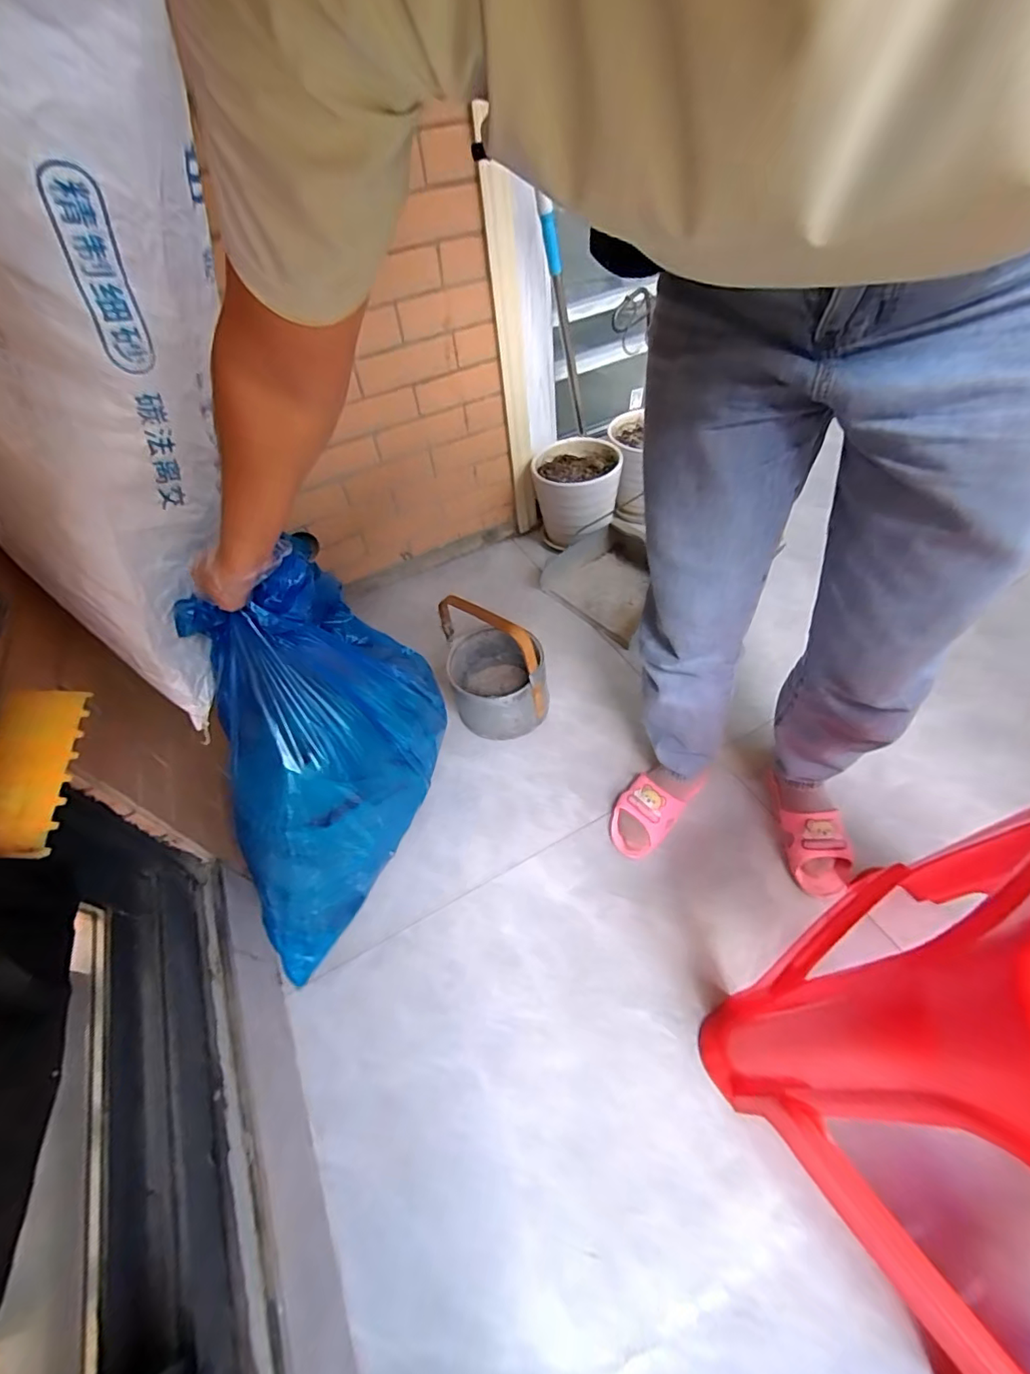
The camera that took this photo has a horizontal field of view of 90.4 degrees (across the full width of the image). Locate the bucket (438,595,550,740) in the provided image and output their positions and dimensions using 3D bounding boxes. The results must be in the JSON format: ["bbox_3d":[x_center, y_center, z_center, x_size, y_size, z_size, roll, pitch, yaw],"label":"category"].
[{"bbox_3d":[-0.039,-0.043,0.939,0.150,0.241,0.187,-21,52,-9],"label":"bucket"}]

